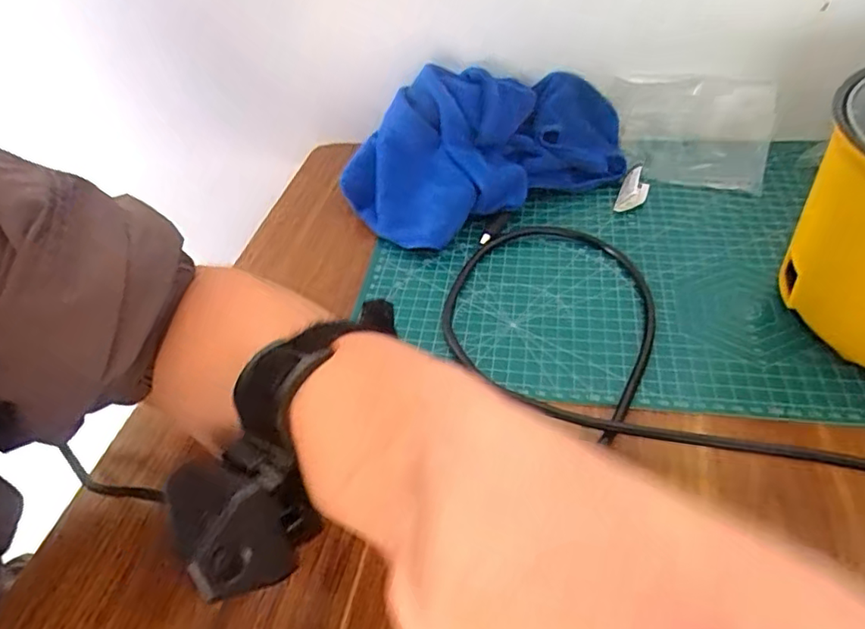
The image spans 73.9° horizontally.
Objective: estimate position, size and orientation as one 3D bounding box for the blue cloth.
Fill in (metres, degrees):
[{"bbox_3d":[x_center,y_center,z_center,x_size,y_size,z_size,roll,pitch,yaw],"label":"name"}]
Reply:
[{"bbox_3d":[0.044,-0.140,0.464,0.221,0.086,0.112,-23,47,-14],"label":"blue cloth"}]

